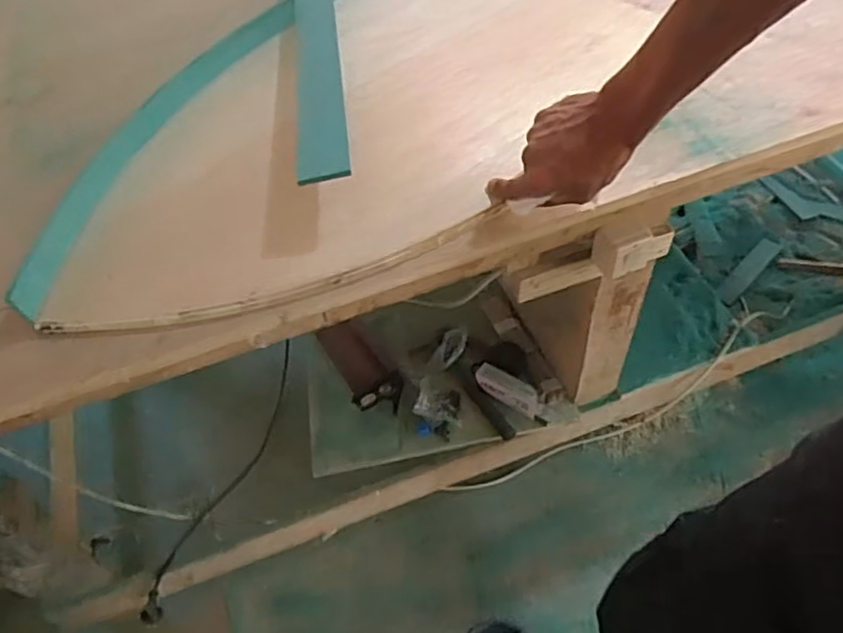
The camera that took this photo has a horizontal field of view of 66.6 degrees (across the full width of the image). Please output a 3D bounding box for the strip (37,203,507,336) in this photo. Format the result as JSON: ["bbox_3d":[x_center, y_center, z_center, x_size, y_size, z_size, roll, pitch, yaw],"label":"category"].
[{"bbox_3d":[-0.139,-0.031,0.615,0.445,0.018,0.039,-15,49,-5],"label":"strip"}]

